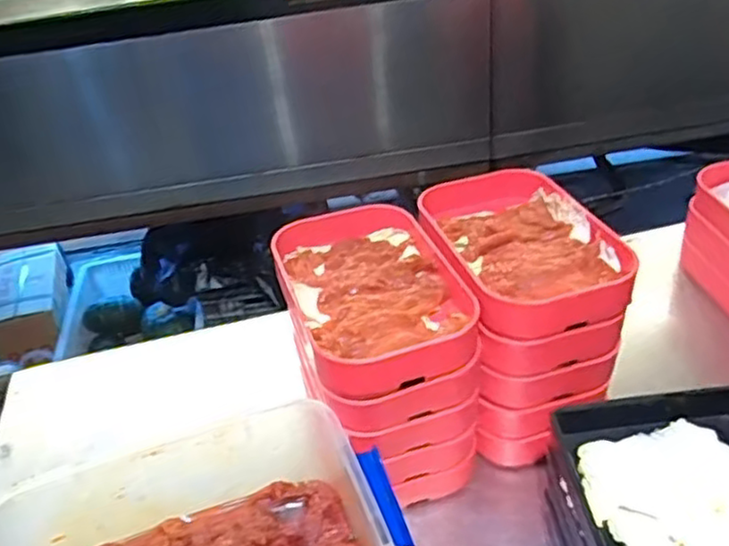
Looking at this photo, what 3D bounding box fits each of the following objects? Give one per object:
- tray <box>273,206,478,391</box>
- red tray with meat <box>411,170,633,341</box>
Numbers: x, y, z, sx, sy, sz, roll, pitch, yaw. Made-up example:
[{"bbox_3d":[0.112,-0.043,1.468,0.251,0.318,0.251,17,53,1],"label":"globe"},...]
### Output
[{"bbox_3d":[0.004,0.011,0.538,0.120,0.033,0.177,-16,39,-11],"label":"tray"},{"bbox_3d":[0.121,-0.025,0.561,0.122,0.031,0.185,-15,38,-10],"label":"red tray with meat"}]

